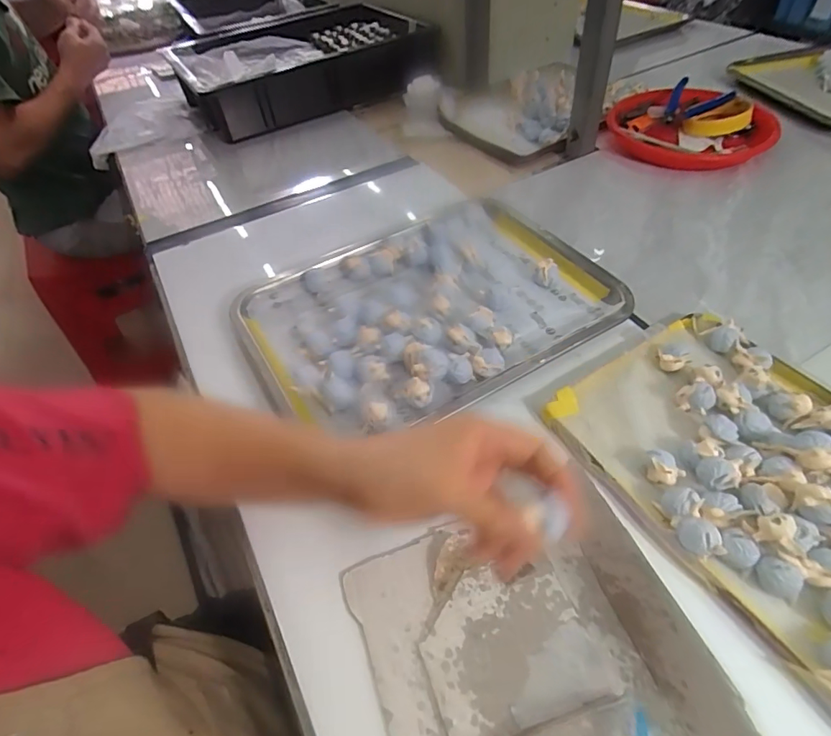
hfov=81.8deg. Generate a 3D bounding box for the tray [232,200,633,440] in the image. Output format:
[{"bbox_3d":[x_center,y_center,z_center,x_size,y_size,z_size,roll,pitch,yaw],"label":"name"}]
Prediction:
[{"bbox_3d":[0.011,-0.064,0.488,0.346,0.032,0.253,-25,51,-15],"label":"tray"}]

